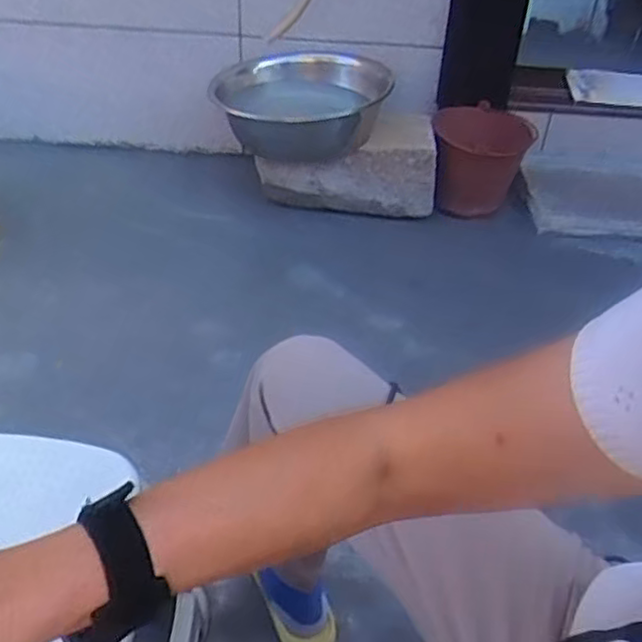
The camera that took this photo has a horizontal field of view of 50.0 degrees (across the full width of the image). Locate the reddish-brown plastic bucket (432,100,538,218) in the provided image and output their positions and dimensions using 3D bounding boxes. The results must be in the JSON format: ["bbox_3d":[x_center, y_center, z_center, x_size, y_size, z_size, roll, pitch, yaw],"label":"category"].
[{"bbox_3d":[0.400,-0.404,1.759,0.247,0.205,0.293,10,39,5],"label":"reddish-brown plastic bucket"}]

